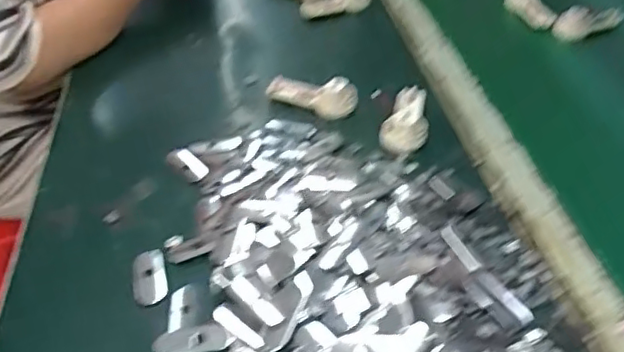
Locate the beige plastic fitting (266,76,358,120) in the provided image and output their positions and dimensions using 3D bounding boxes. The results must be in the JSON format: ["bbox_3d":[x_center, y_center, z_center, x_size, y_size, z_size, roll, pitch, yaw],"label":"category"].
[{"bbox_3d":[-0.001,-0.088,0.642,0.095,0.033,0.031,19,43,21],"label":"beige plastic fitting"}]

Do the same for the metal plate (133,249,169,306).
[{"bbox_3d":[-0.125,0.078,0.469,0.025,0.011,0.046,-7,40,-10],"label":"metal plate"}]

